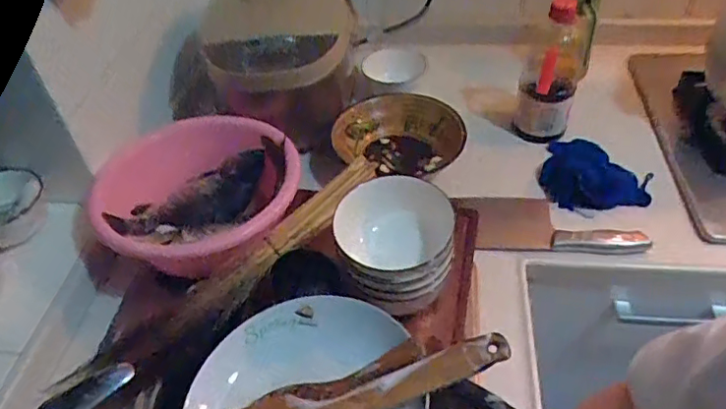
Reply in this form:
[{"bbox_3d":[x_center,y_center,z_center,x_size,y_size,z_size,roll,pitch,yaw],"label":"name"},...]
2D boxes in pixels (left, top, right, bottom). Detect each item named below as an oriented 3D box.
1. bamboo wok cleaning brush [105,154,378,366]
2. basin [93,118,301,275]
[{"bbox_3d":[-0.133,0.067,0.710,0.388,0.038,0.060,-40,53,-14],"label":"bamboo wok cleaning brush"},{"bbox_3d":[-0.231,-0.019,0.766,0.240,0.093,0.240,-2,44,2],"label":"basin"}]

